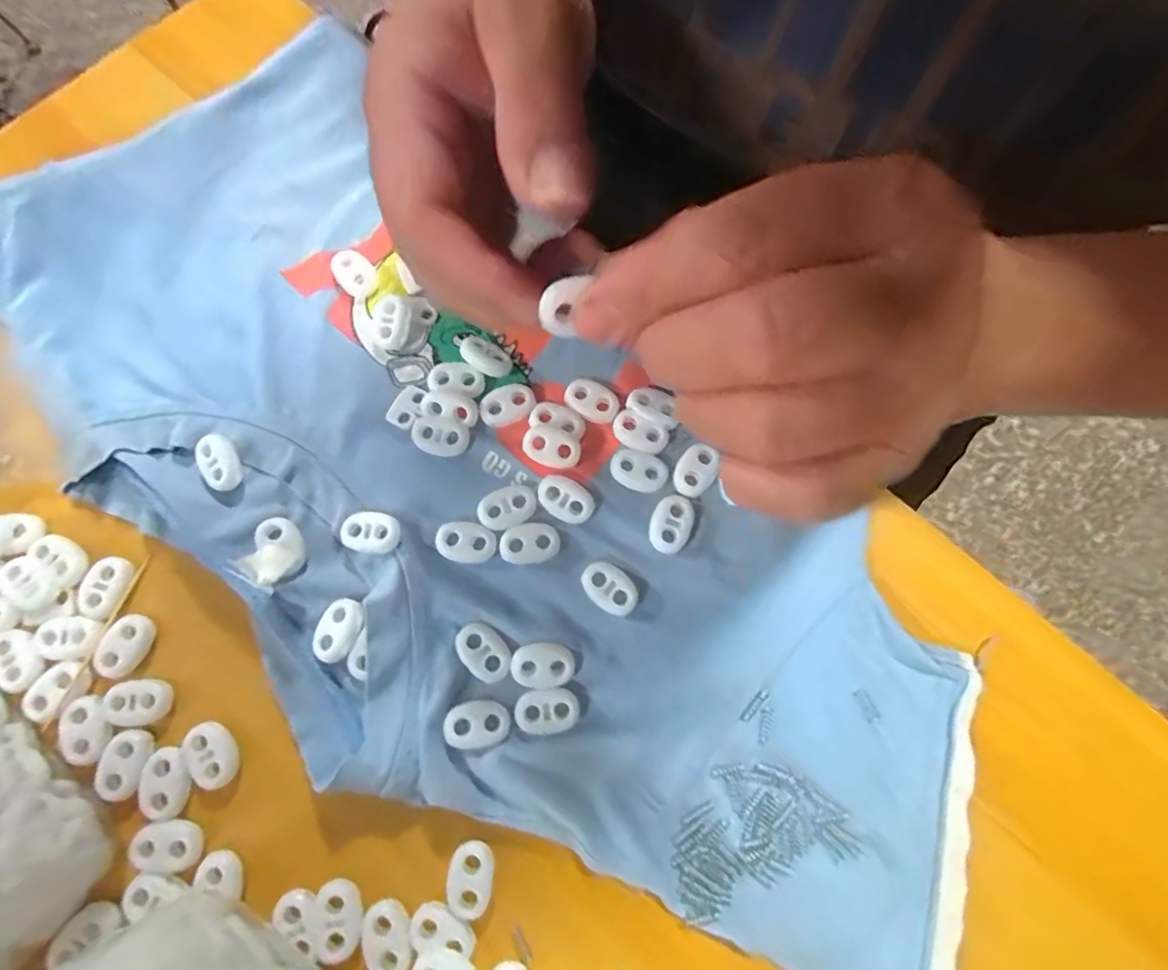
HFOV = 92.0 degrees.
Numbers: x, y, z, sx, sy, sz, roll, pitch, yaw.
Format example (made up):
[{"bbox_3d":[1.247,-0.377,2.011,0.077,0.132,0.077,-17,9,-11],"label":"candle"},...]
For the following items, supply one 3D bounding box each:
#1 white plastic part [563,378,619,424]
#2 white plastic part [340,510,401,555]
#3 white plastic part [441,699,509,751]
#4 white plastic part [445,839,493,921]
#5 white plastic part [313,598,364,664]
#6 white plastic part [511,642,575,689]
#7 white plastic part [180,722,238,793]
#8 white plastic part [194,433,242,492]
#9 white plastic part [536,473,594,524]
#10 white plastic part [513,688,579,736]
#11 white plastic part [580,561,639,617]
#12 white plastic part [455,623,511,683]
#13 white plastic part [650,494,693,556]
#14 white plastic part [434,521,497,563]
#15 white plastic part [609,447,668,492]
[{"bbox_3d":[0.003,-0.034,0.224,0.022,0.005,0.013,29,77,6],"label":"white plastic part"},{"bbox_3d":[-0.079,0.018,0.209,0.022,0.007,0.015,8,76,1],"label":"white plastic part"},{"bbox_3d":[-0.037,0.082,0.192,0.022,0.004,0.015,-11,77,-4],"label":"white plastic part"},{"bbox_3d":[-0.038,0.129,0.185,0.015,0.004,0.021,10,76,1],"label":"white plastic part"},{"bbox_3d":[-0.088,0.051,0.201,0.015,0.005,0.022,25,77,5],"label":"white plastic part"},{"bbox_3d":[-0.015,0.064,0.199,0.022,0.005,0.016,-1,76,-2],"label":"white plastic part"},{"bbox_3d":[-0.129,0.093,0.194,0.015,0.006,0.022,-17,77,-5],"label":"white plastic part"},{"bbox_3d":[-0.140,-0.009,0.215,0.014,0.005,0.022,-18,77,-6],"label":"white plastic part"},{"bbox_3d":[-0.007,0.005,0.214,0.022,0.005,0.015,28,77,5],"label":"white plastic part"},{"bbox_3d":[-0.013,0.079,0.195,0.022,0.004,0.014,-4,76,-2],"label":"white plastic part"},{"bbox_3d":[0.009,0.038,0.208,0.022,0.004,0.015,36,78,7],"label":"white plastic part"},{"bbox_3d":[-0.036,0.059,0.200,0.022,0.004,0.015,44,79,9],"label":"white plastic part"},{"bbox_3d":[0.033,0.015,0.214,0.015,0.004,0.022,18,76,3],"label":"white plastic part"},{"bbox_3d":[-0.044,0.021,0.210,0.022,0.004,0.015,10,76,1],"label":"white plastic part"},{"bbox_3d":[0.021,-0.006,0.218,0.021,0.004,0.015,20,77,4],"label":"white plastic part"}]

